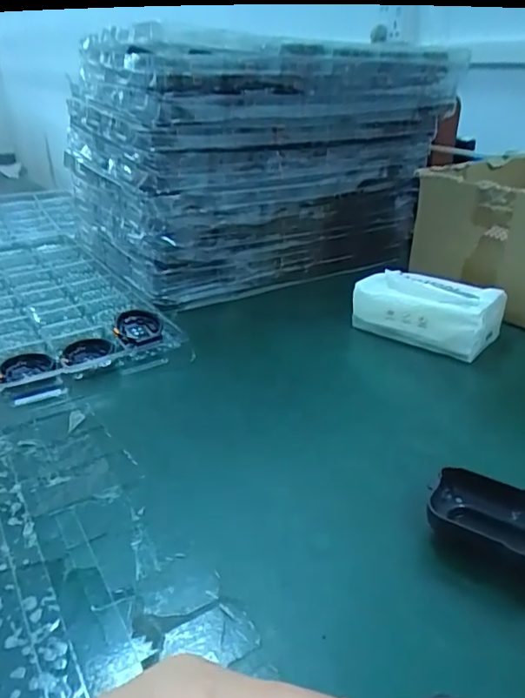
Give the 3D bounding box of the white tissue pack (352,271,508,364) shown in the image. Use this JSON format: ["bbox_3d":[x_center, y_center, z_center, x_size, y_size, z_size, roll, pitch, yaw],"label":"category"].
[{"bbox_3d":[0.182,-0.043,0.586,0.148,0.058,0.081,20,33,32],"label":"white tissue pack"}]

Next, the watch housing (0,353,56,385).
[{"bbox_3d":[-0.217,0.017,0.492,0.049,0.012,0.045,1,28,-1],"label":"watch housing"}]

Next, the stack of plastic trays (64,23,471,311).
[{"bbox_3d":[-0.015,-0.274,0.765,0.446,0.280,0.318,-17,33,-31],"label":"stack of plastic trays"}]

